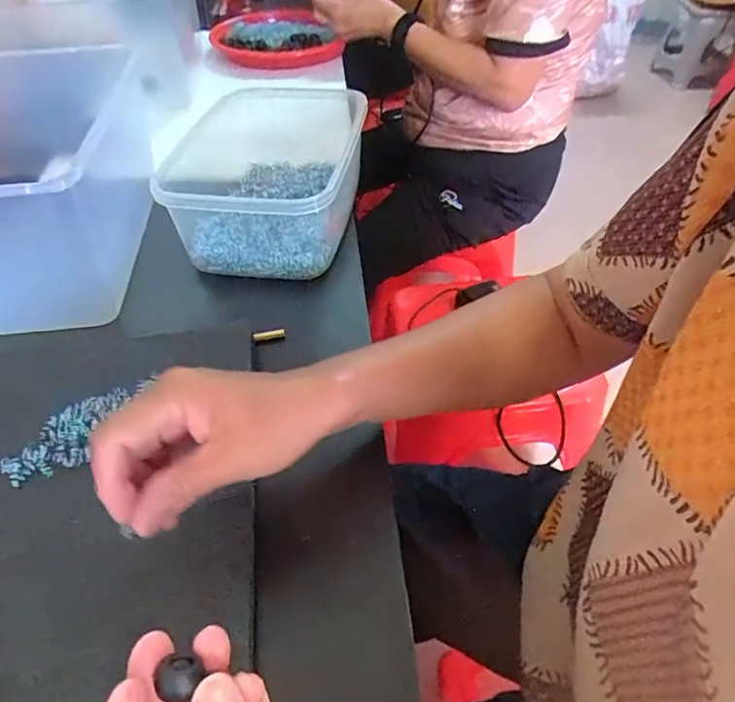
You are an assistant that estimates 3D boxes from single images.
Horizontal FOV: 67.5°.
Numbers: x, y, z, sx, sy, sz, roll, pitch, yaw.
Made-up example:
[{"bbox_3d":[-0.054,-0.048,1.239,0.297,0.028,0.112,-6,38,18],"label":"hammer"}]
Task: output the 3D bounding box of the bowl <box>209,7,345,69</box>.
[{"bbox_3d":[-0.161,-0.544,0.965,0.216,0.054,0.231,0,46,0],"label":"bowl"}]

